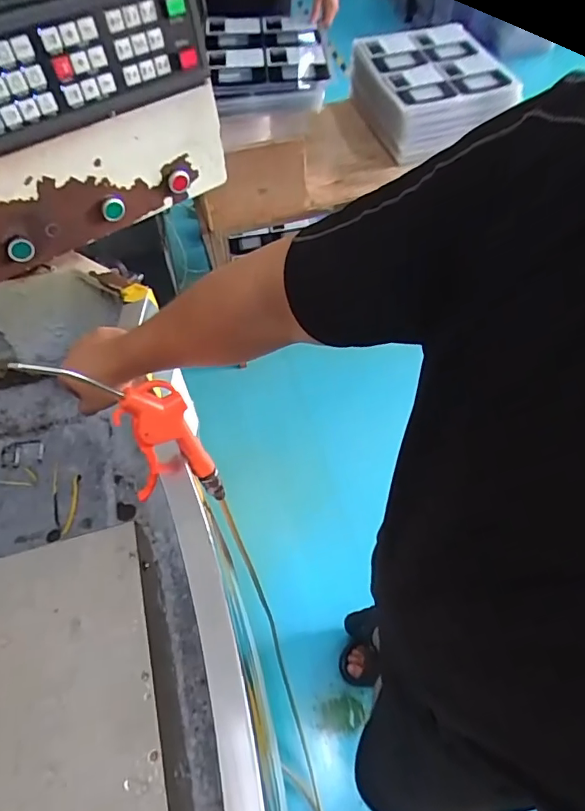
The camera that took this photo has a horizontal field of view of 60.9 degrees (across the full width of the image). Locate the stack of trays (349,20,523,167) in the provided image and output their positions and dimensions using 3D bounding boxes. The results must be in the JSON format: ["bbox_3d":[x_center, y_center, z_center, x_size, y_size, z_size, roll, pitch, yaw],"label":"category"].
[{"bbox_3d":[0.384,-0.925,1.460,0.373,0.172,0.419,-20,59,-11],"label":"stack of trays"}]

